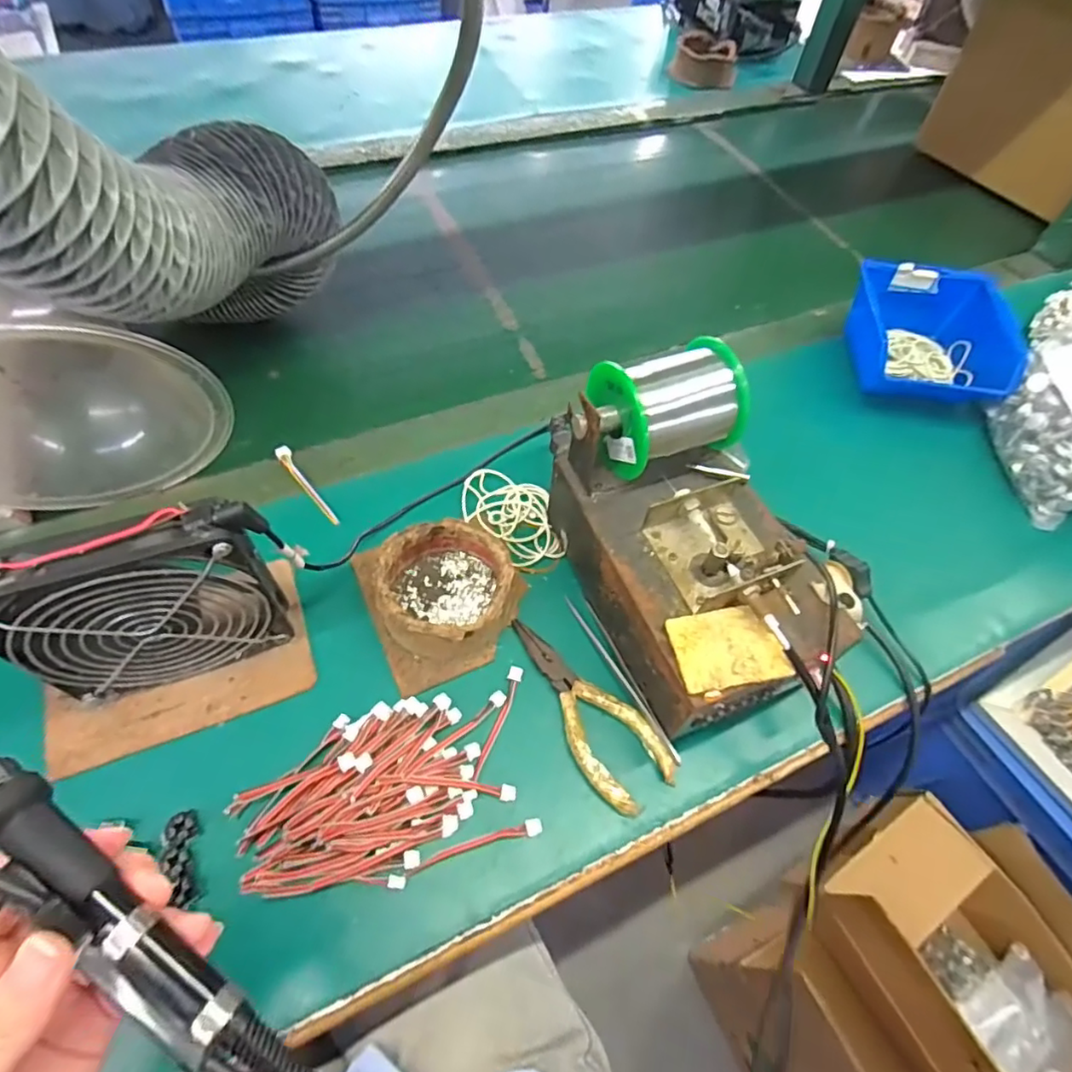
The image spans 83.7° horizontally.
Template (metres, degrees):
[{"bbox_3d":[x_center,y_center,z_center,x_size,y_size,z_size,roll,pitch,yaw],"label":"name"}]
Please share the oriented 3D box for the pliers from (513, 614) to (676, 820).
[{"bbox_3d":[0.028,0.101,0.364,0.047,0.008,0.130,-28,64,-20],"label":"pliers"}]

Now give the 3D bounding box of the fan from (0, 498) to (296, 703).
[{"bbox_3d":[-0.198,0.040,0.317,0.128,0.129,0.027,-15,60,-14],"label":"fan"}]

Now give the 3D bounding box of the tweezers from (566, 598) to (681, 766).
[{"bbox_3d":[0.056,0.085,0.374,0.012,0.012,0.120,-23,62,-18],"label":"tweezers"}]

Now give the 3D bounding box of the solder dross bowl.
[{"bbox_3d":[-0.057,0.034,0.384,0.081,0.042,0.082,2,58,-4],"label":"solder dross bowl"}]

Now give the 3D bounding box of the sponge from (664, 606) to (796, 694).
[{"bbox_3d":[0.101,0.059,0.317,0.055,0.004,0.043,-8,59,-10],"label":"sponge"}]

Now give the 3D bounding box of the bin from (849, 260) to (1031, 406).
[{"bbox_3d":[0.351,-0.177,0.543,0.127,0.066,0.133,11,57,2],"label":"bin"}]

